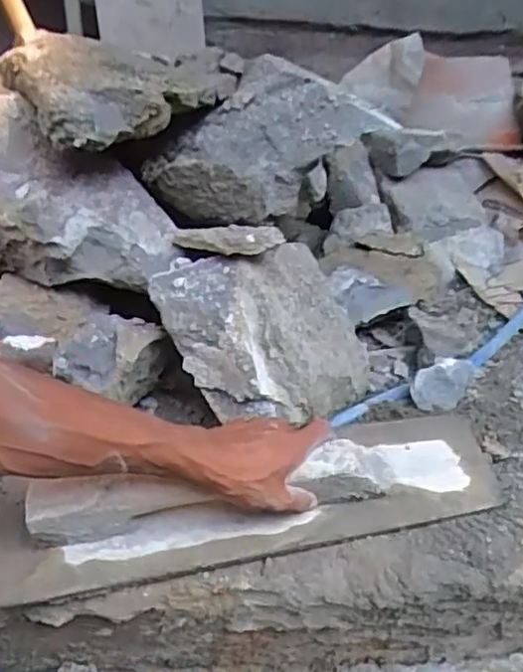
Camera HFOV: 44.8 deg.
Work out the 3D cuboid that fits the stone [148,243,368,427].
[{"bbox_3d":[0.013,-0.010,0.718,0.195,0.132,0.225,31,45,32],"label":"stone"}]

